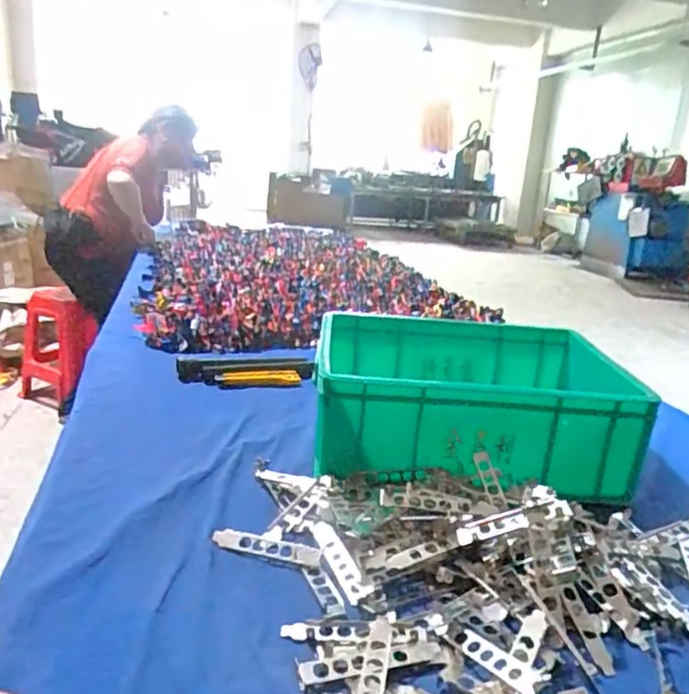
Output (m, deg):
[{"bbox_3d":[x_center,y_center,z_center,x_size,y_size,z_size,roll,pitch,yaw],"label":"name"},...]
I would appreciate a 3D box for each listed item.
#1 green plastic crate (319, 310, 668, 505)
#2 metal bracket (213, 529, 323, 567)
[{"bbox_3d":[0.167,0.065,0.870,0.387,0.133,0.307,3,18,-2],"label":"green plastic crate"},{"bbox_3d":[-0.076,0.197,0.618,0.114,0.008,0.027,8,19,15],"label":"metal bracket"}]

